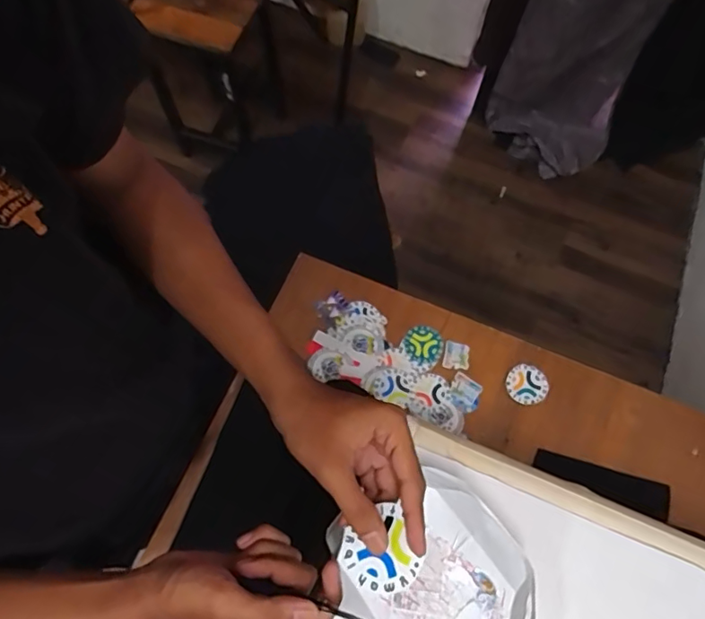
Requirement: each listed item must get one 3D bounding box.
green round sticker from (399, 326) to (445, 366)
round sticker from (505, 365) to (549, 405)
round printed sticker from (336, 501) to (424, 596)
[{"bbox_3d":[0.100,0.052,0.755,0.057,0.005,0.059,0,69,1],"label":"green round sticker"},{"bbox_3d":[0.243,0.105,0.736,0.055,0.004,0.053,-2,78,7],"label":"round sticker"},{"bbox_3d":[0.017,0.170,0.366,0.050,0.004,0.052,-28,57,-2],"label":"round printed sticker"}]

